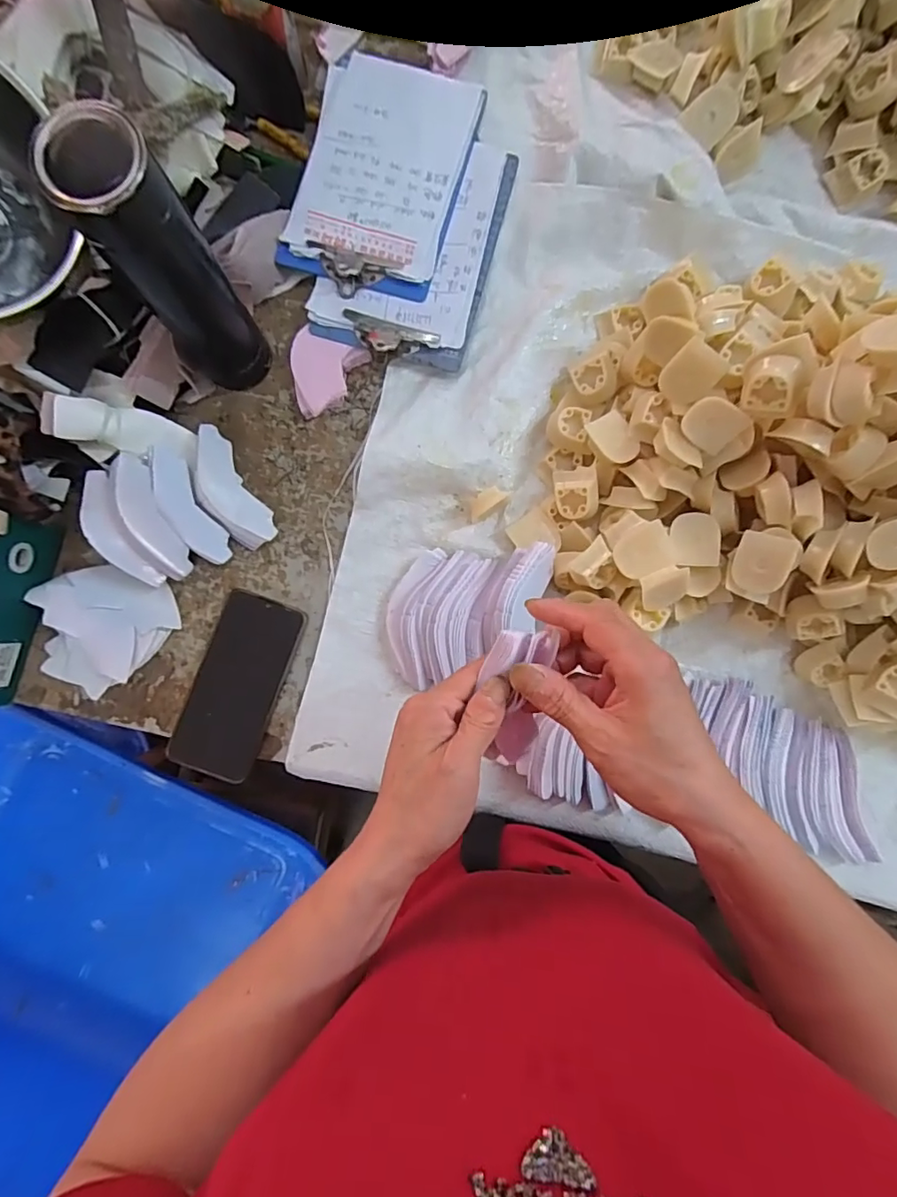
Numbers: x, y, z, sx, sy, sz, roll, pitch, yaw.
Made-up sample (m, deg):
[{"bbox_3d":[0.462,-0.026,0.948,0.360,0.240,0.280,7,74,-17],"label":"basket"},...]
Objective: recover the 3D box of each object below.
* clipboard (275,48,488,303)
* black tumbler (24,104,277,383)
[{"bbox_3d":[-0.064,-0.405,0.511,0.150,0.014,0.226,15,86,0],"label":"clipboard"},{"bbox_3d":[-0.202,-0.238,0.399,0.066,0.208,0.062,0,87,-1],"label":"black tumbler"}]

